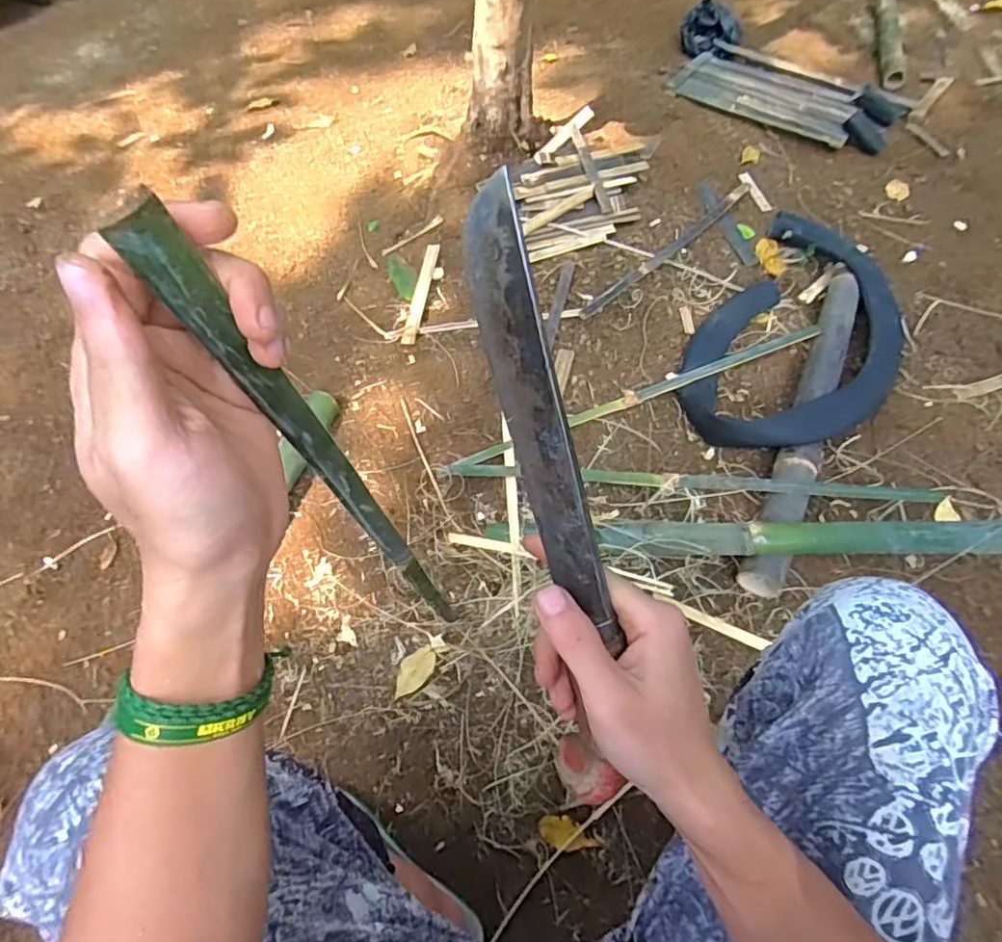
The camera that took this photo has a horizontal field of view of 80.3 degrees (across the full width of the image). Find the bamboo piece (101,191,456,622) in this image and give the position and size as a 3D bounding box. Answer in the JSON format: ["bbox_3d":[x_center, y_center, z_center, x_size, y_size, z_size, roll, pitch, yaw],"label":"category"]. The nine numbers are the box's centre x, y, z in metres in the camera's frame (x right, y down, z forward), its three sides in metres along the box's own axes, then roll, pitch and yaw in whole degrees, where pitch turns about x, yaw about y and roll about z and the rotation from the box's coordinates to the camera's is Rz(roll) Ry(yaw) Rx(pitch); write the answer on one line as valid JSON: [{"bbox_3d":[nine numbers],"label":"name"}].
[{"bbox_3d":[-0.089,0.047,0.452,0.019,0.607,0.006,-37,69,-12],"label":"bamboo piece"}]

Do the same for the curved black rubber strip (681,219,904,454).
[{"bbox_3d":[0.569,-0.257,1.107,0.340,0.064,0.611,32,63,19],"label":"curved black rubber strip"}]

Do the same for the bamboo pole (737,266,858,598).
[{"bbox_3d":[0.542,-0.114,1.027,0.075,0.052,0.746,23,60,14],"label":"bamboo pole"}]

